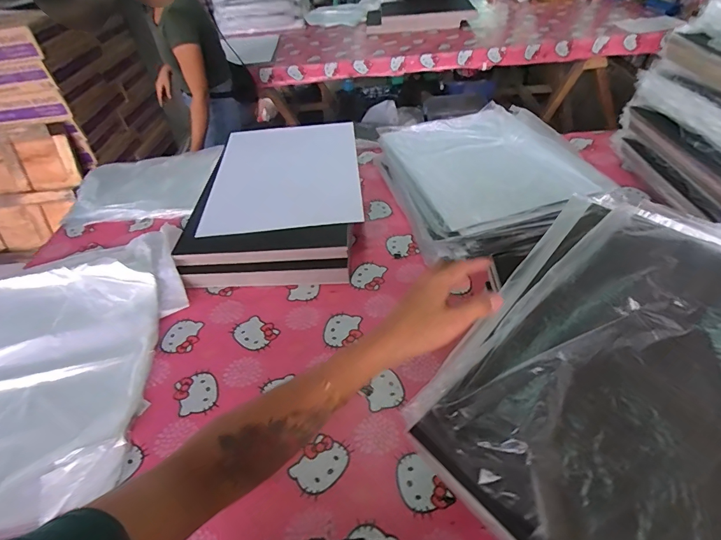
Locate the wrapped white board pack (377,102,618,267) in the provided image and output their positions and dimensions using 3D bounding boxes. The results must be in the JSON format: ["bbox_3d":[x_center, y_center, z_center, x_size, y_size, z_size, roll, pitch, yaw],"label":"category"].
[{"bbox_3d":[0.335,-0.270,1.086,0.495,0.052,0.578,-11,44,-5],"label":"wrapped white board pack"}]

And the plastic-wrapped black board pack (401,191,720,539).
[{"bbox_3d":[0.367,0.110,0.426,0.460,0.048,0.538,32,56,33],"label":"plastic-wrapped black board pack"}]

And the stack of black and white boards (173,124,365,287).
[{"bbox_3d":[-0.213,-0.199,1.056,0.371,0.086,0.581,-4,44,3],"label":"stack of black and white boards"}]

